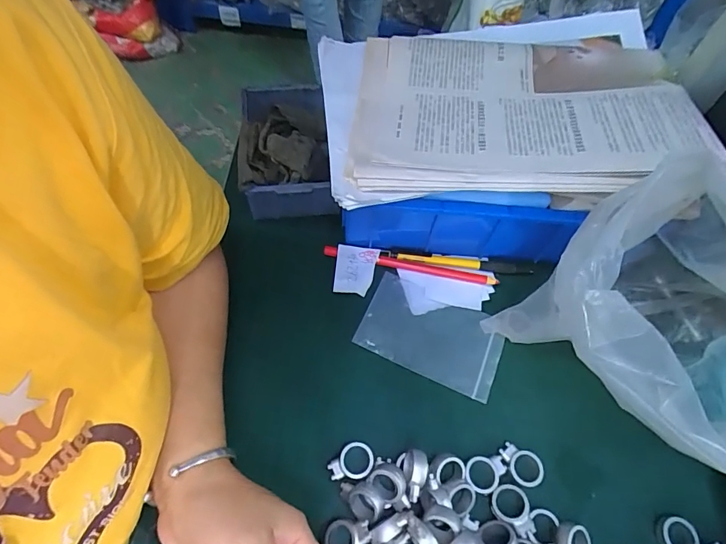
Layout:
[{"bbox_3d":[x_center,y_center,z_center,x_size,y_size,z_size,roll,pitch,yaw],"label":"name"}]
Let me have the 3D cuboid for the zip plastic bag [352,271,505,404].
[{"bbox_3d":[0.062,0.057,0.382,0.124,0.006,0.075,22,62,9],"label":"zip plastic bag"}]

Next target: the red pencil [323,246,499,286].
[{"bbox_3d":[0.045,-0.006,0.415,0.169,0.007,0.010,11,60,3],"label":"red pencil"}]

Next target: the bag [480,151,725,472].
[{"bbox_3d":[0.204,0.033,0.299,0.144,0.173,0.173,28,63,12],"label":"bag"}]

